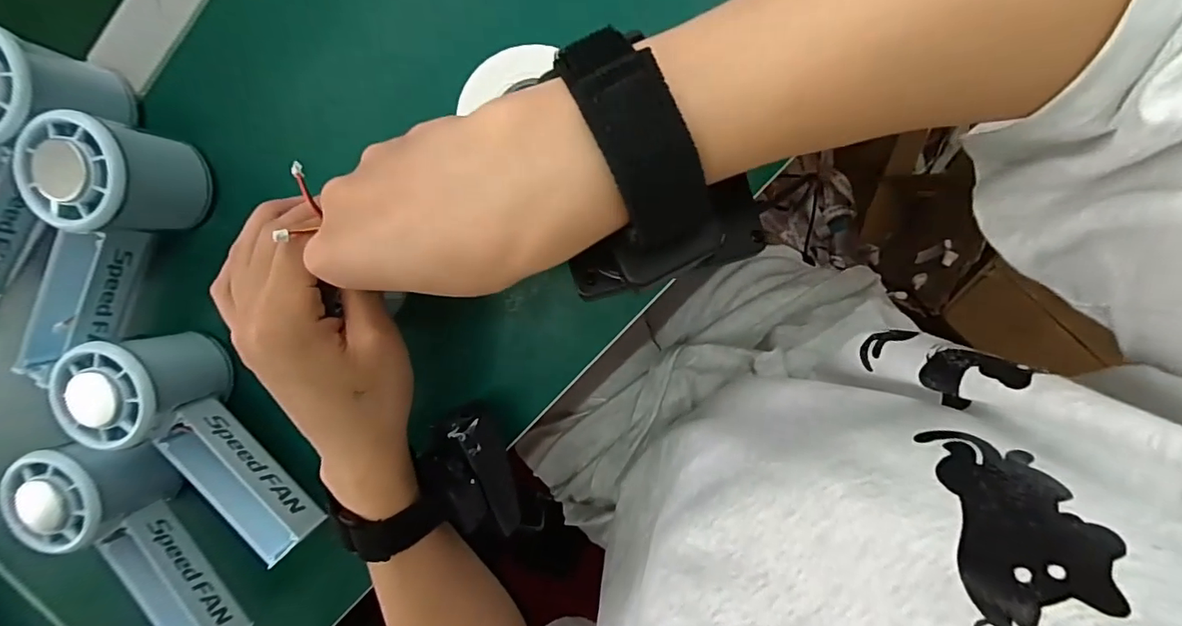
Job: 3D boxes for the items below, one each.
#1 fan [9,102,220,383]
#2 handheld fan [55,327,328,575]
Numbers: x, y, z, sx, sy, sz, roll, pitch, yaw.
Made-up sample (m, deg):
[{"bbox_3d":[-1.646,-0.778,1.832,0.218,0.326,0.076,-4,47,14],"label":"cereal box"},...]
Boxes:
[{"bbox_3d":[-0.278,-0.033,0.283,0.050,0.060,0.153,34,98,2],"label":"fan"},{"bbox_3d":[-0.219,0.077,0.285,0.056,0.060,0.142,-31,92,8],"label":"handheld fan"}]

